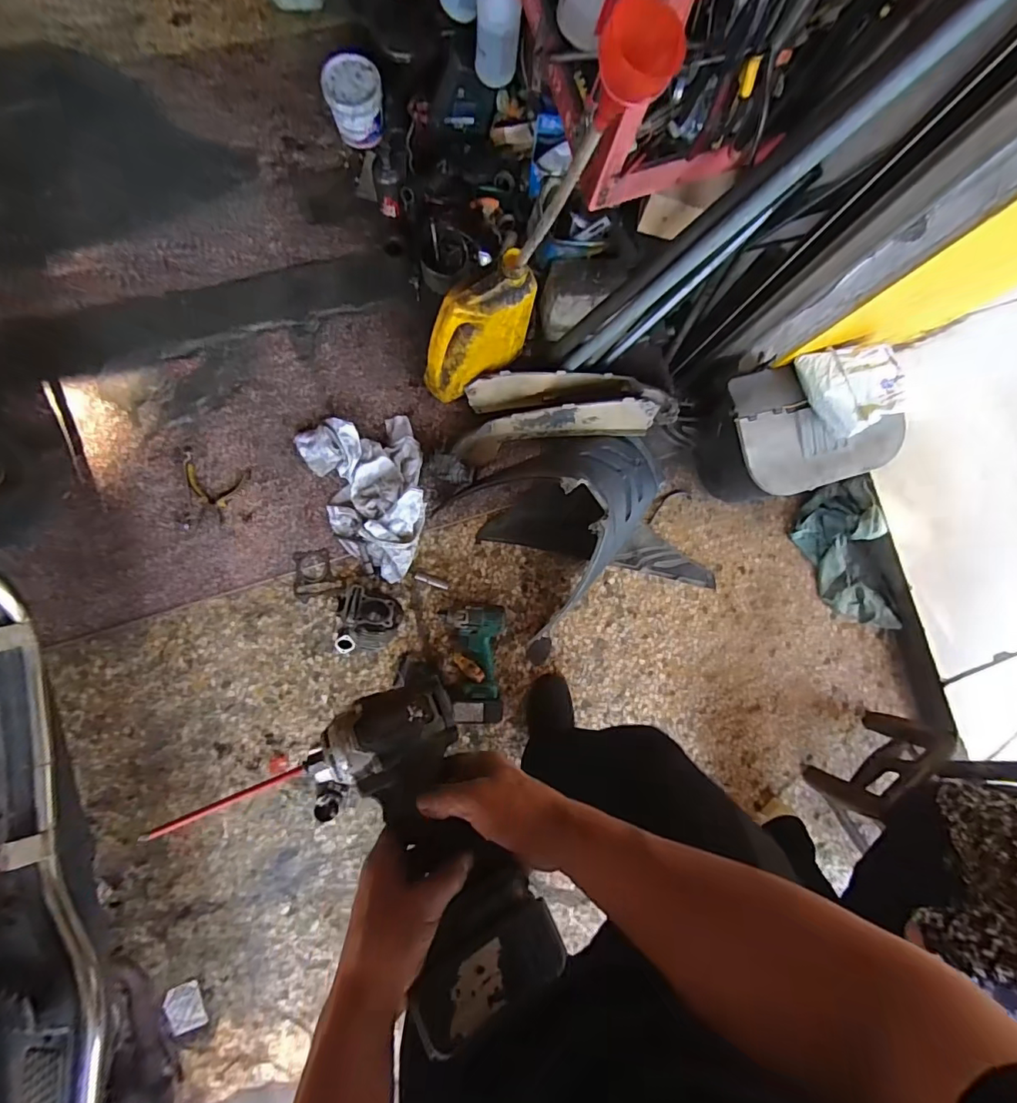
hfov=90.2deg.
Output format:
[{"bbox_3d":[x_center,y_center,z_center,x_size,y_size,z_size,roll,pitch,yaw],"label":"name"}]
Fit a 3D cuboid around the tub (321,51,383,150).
[{"bbox_3d":[-0.325,-0.960,1.080,0.120,0.095,0.126,-11,87,-6],"label":"tub"}]

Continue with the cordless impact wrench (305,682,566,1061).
[{"bbox_3d":[-0.057,0.234,0.421,0.121,0.087,0.247,-33,68,-5],"label":"cordless impact wrench"}]

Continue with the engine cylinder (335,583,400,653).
[{"bbox_3d":[-0.280,0.139,1.033,0.105,0.113,0.127,5,85,-5],"label":"engine cylinder"}]

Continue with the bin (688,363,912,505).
[{"bbox_3d":[0.589,-0.252,1.091,0.365,0.216,0.268,-17,87,-6],"label":"bin"}]

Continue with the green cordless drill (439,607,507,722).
[{"bbox_3d":[-0.075,0.234,1.070,0.129,0.076,0.236,2,85,-5],"label":"green cordless drill"}]

